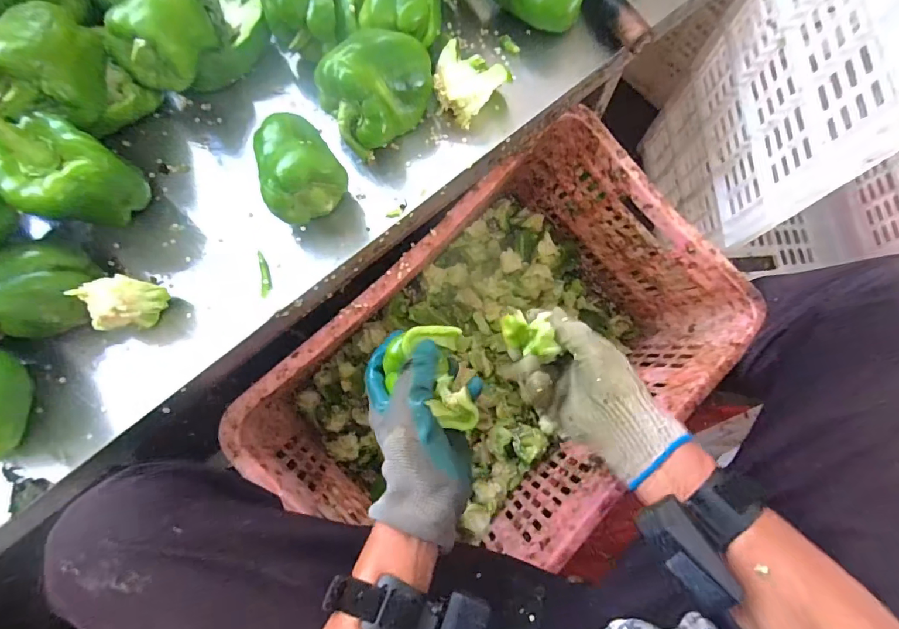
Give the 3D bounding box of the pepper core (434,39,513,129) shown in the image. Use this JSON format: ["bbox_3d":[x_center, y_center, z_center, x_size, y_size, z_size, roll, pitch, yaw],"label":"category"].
[{"bbox_3d":[0.019,-0.213,0.437,0.062,0.041,0.053,23,77,5],"label":"pepper core"}]

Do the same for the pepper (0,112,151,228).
[{"bbox_3d":[-0.304,-0.110,0.365,0.071,0.097,0.074,21,77,4],"label":"pepper"}]

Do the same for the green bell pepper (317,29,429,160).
[{"bbox_3d":[-0.064,-0.200,0.415,0.066,0.065,0.095,37,79,8],"label":"green bell pepper"}]

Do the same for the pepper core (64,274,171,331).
[{"bbox_3d":[-0.262,-0.011,0.381,0.053,0.042,0.035,-31,78,-8],"label":"pepper core"}]

